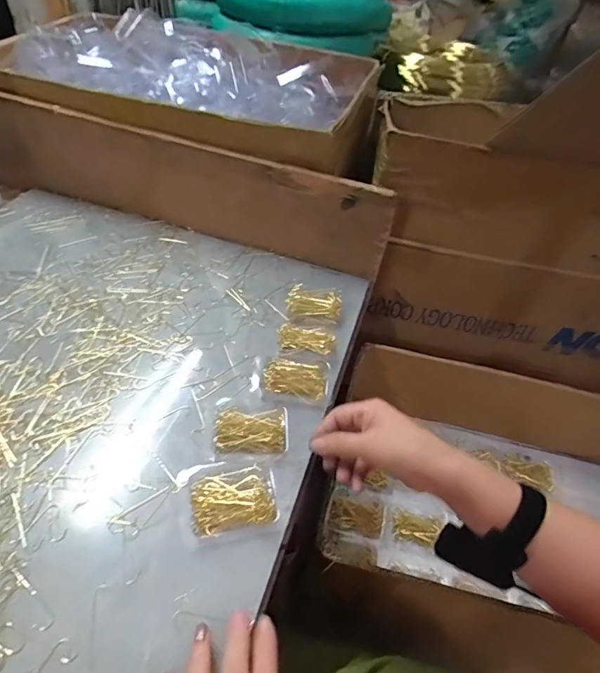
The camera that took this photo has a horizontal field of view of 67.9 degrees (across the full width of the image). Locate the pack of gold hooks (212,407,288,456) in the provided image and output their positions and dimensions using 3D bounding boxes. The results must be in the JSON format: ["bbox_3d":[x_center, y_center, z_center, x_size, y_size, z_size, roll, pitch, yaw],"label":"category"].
[{"bbox_3d":[-0.050,0.101,0.455,0.075,0.018,0.050,0,46,-7],"label":"pack of gold hooks"}]

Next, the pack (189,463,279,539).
[{"bbox_3d":[-0.060,0.148,0.405,0.076,0.016,0.062,-9,47,-15],"label":"pack"}]

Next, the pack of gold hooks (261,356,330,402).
[{"bbox_3d":[-0.003,0.047,0.516,0.073,0.017,0.057,13,45,6],"label":"pack of gold hooks"}]

